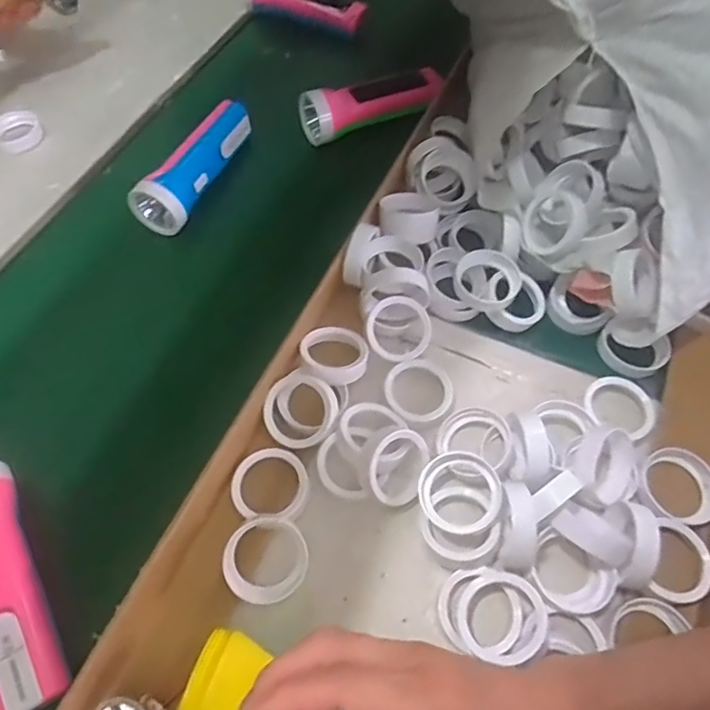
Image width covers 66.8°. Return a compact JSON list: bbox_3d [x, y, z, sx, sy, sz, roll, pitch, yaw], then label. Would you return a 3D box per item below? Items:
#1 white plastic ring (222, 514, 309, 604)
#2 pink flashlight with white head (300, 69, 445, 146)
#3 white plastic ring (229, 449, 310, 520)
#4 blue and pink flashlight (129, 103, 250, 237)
[{"bbox_3d":[-0.058,0.134,0.353,0.053,0.012,0.052,0,60,0],"label":"white plastic ring"},{"bbox_3d":[0.019,-0.267,0.581,0.151,0.057,0.054,-15,61,-9],"label":"pink flashlight with white head"},{"bbox_3d":[-0.059,0.091,0.379,0.053,0.011,0.049,0,60,0],"label":"white plastic ring"},{"bbox_3d":[-0.160,-0.194,0.543,0.052,0.049,0.163,20,62,11],"label":"blue and pink flashlight"}]

